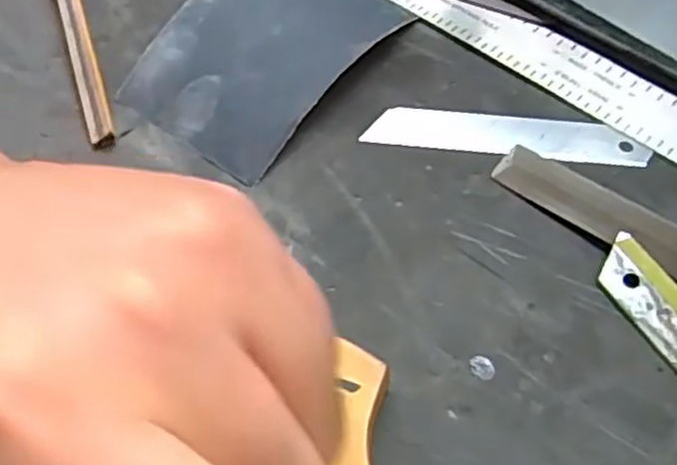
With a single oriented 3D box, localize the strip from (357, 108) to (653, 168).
[{"bbox_3d":[0.059,-0.035,0.257,0.098,0.004,0.018,6,58,7],"label":"strip"}]

